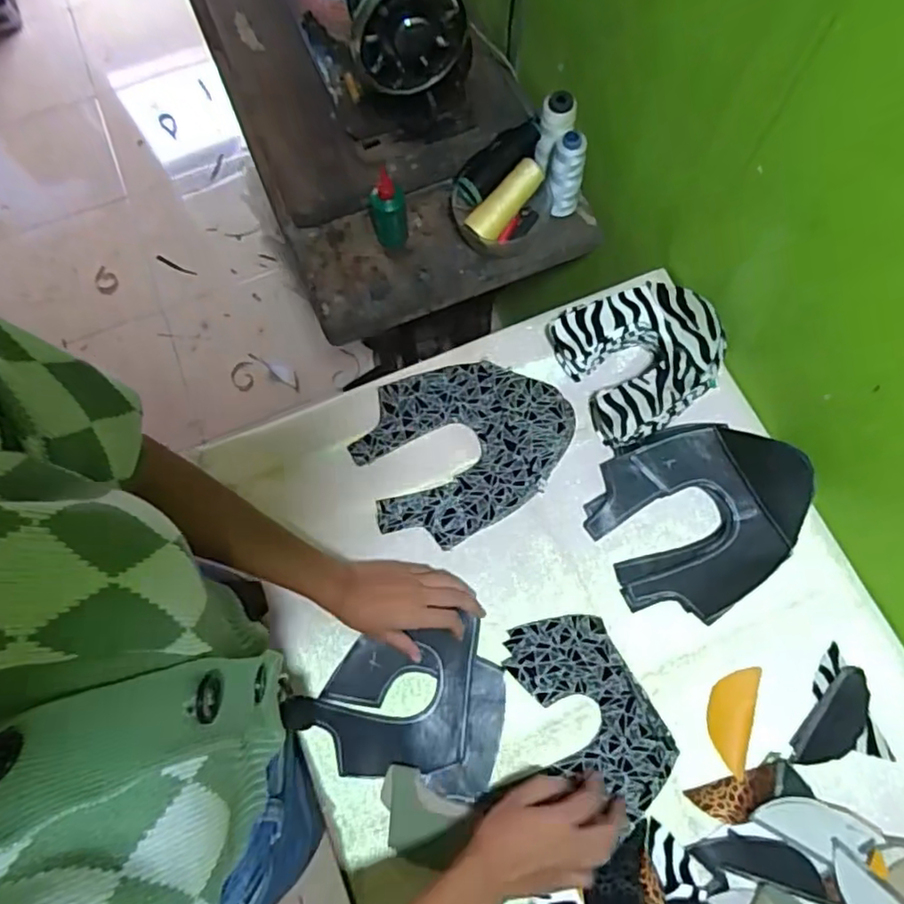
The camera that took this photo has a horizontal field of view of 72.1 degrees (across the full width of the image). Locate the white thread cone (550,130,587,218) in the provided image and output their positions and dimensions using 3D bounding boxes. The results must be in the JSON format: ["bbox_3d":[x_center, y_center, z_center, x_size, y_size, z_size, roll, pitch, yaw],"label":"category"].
[{"bbox_3d":[0.143,-0.343,0.776,0.039,0.109,0.035,12,71,5],"label":"white thread cone"}]

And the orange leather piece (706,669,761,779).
[{"bbox_3d":[0.281,0.267,0.626,0.043,0.004,0.102,13,74,14],"label":"orange leather piece"}]

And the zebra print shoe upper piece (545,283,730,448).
[{"bbox_3d":[0.219,-0.114,0.712,0.162,0.072,0.167,-25,72,-7],"label":"zebra print shoe upper piece"}]

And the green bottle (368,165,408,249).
[{"bbox_3d":[-0.080,-0.300,0.773,0.046,0.108,0.039,-10,71,-2],"label":"green bottle"}]

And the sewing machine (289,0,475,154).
[{"bbox_3d":[-0.117,-0.621,0.812,0.177,0.219,0.386,-21,72,-6],"label":"sewing machine"}]

